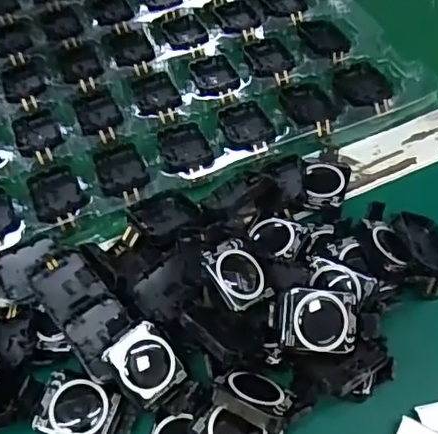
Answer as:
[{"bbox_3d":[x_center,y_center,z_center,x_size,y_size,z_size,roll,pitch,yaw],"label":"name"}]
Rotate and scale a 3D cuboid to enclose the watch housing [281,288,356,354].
[{"bbox_3d":[0.049,0.051,0.277,0.037,0.006,0.030,5,79,-9],"label":"watch housing"}]

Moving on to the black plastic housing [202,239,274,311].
[{"bbox_3d":[0.008,0.030,0.290,0.032,0.006,0.035,-18,71,-39],"label":"black plastic housing"}]

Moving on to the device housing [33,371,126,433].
[{"bbox_3d":[-0.069,0.096,0.280,0.040,0.005,0.030,18,63,-4],"label":"device housing"}]

